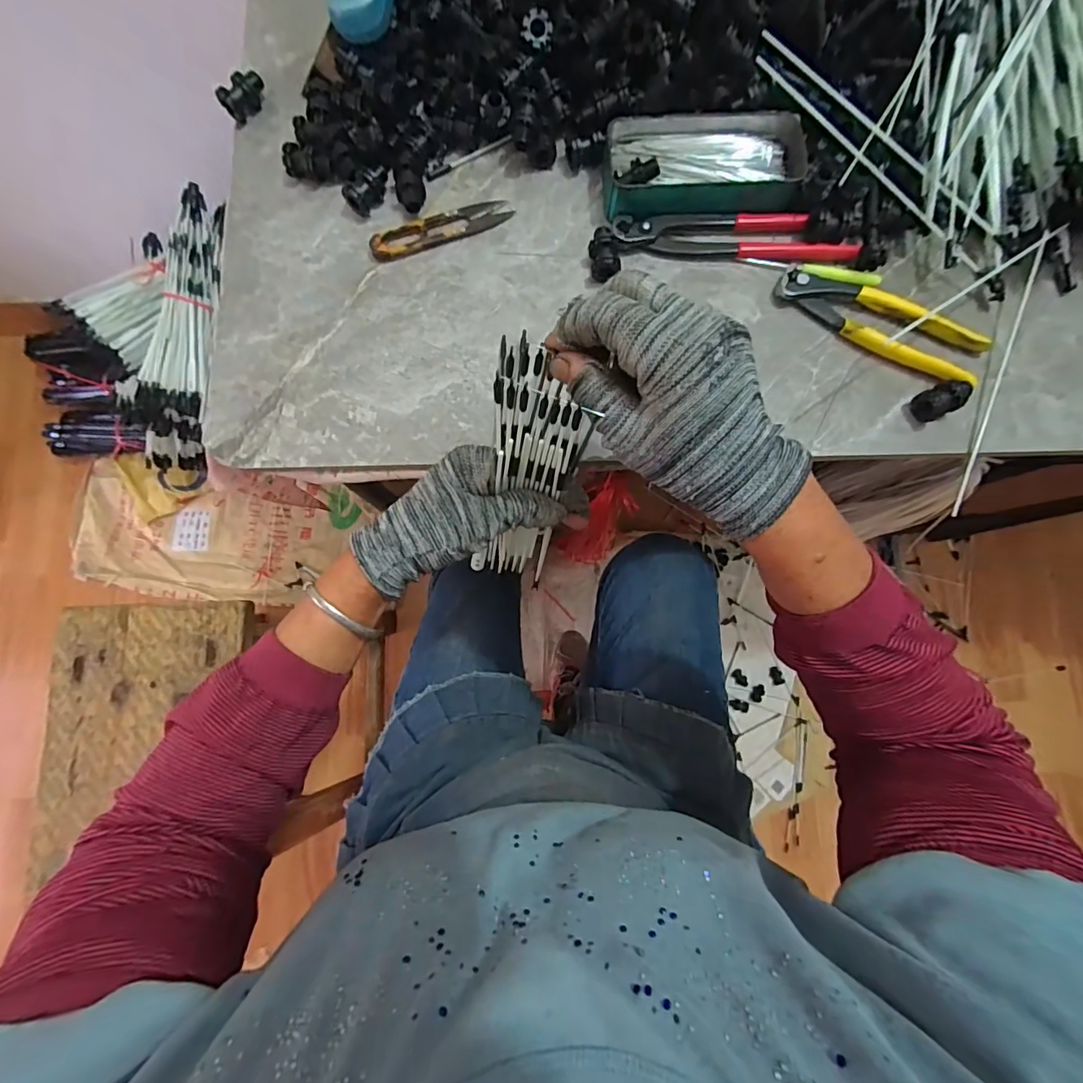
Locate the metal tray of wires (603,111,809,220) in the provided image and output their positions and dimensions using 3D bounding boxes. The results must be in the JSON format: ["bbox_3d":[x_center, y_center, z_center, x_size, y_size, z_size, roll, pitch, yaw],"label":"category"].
[{"bbox_3d":[0.130,-0.302,0.393,0.160,0.034,0.079,-7,79,0],"label":"metal tray of wires"}]

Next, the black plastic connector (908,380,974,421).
[{"bbox_3d":[0.303,-0.107,0.370,0.039,0.020,0.024,-29,80,-4],"label":"black plastic connector"}]

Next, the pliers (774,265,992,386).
[{"bbox_3d":[0.264,-0.172,0.379,0.160,0.023,0.044,28,81,6],"label":"pliers"}]

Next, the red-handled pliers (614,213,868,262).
[{"bbox_3d":[0.158,-0.248,0.392,0.193,0.018,0.040,0,79,1],"label":"red-handled pliers"}]

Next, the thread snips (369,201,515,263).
[{"bbox_3d":[-0.082,-0.258,0.396,0.117,0.011,0.027,-24,79,-3],"label":"thread snips"}]

